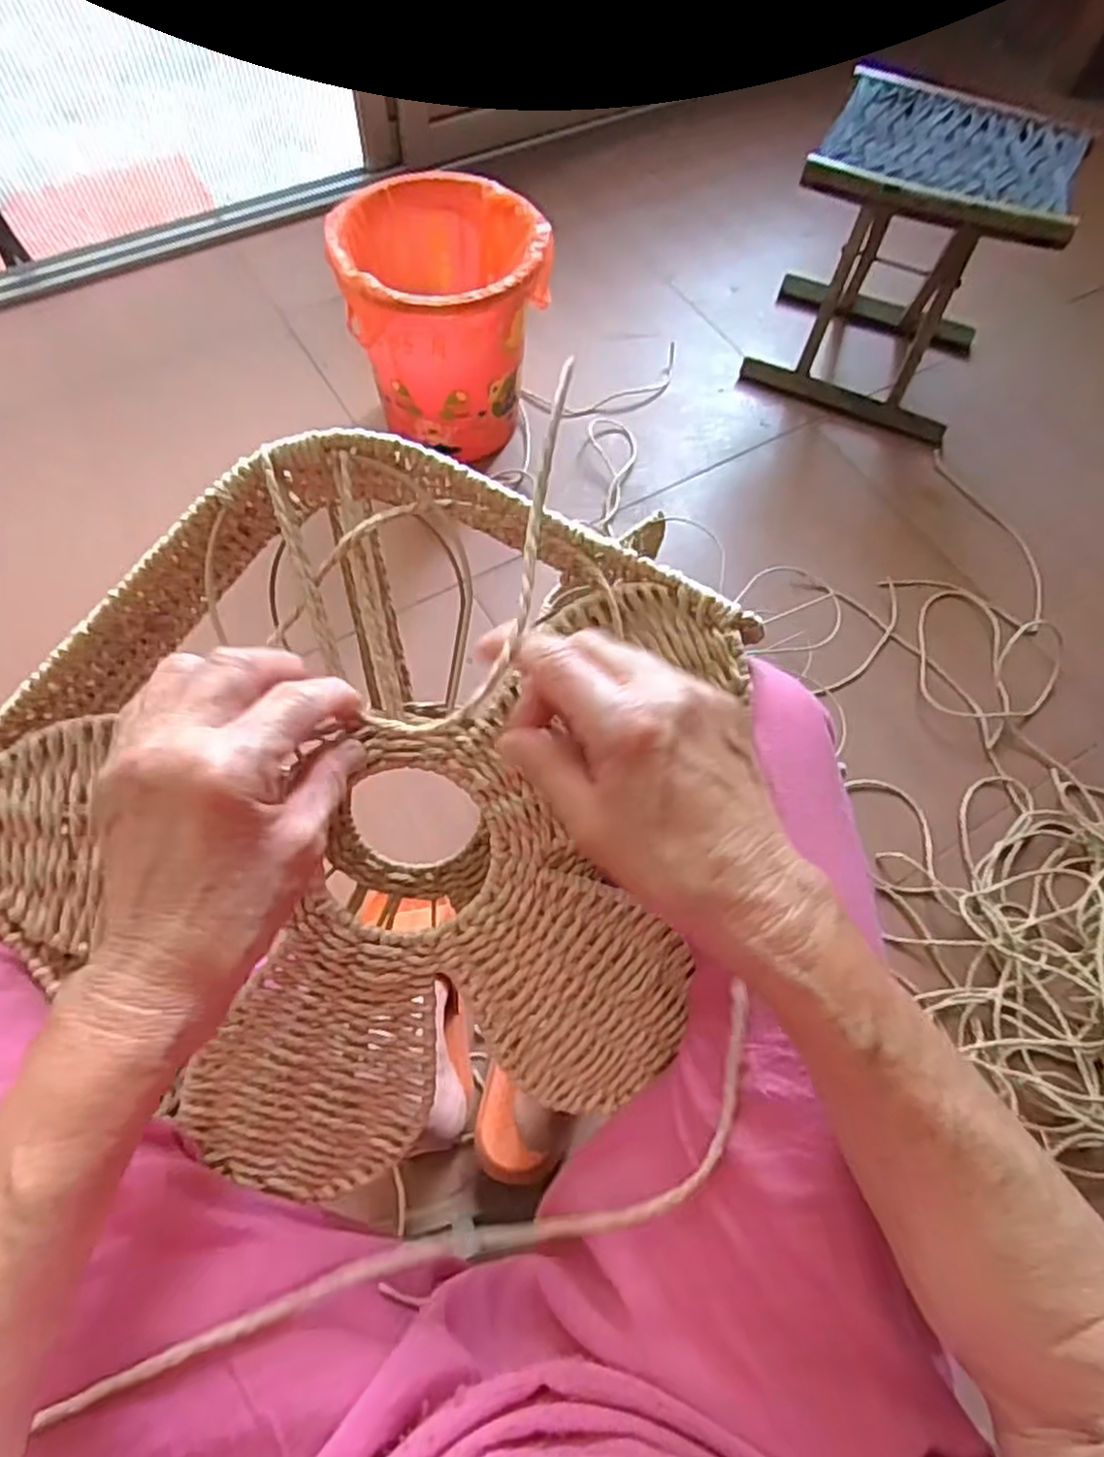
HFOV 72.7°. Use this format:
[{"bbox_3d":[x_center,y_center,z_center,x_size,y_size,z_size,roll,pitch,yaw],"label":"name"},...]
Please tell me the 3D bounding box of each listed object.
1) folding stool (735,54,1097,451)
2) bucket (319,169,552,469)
[{"bbox_3d":[0.472,-0.630,1.027,0.310,0.306,0.265,19,65,5],"label":"folding stool"},{"bbox_3d":[-0.137,-0.526,0.977,0.238,0.238,0.238,2,65,-3],"label":"bucket"}]

